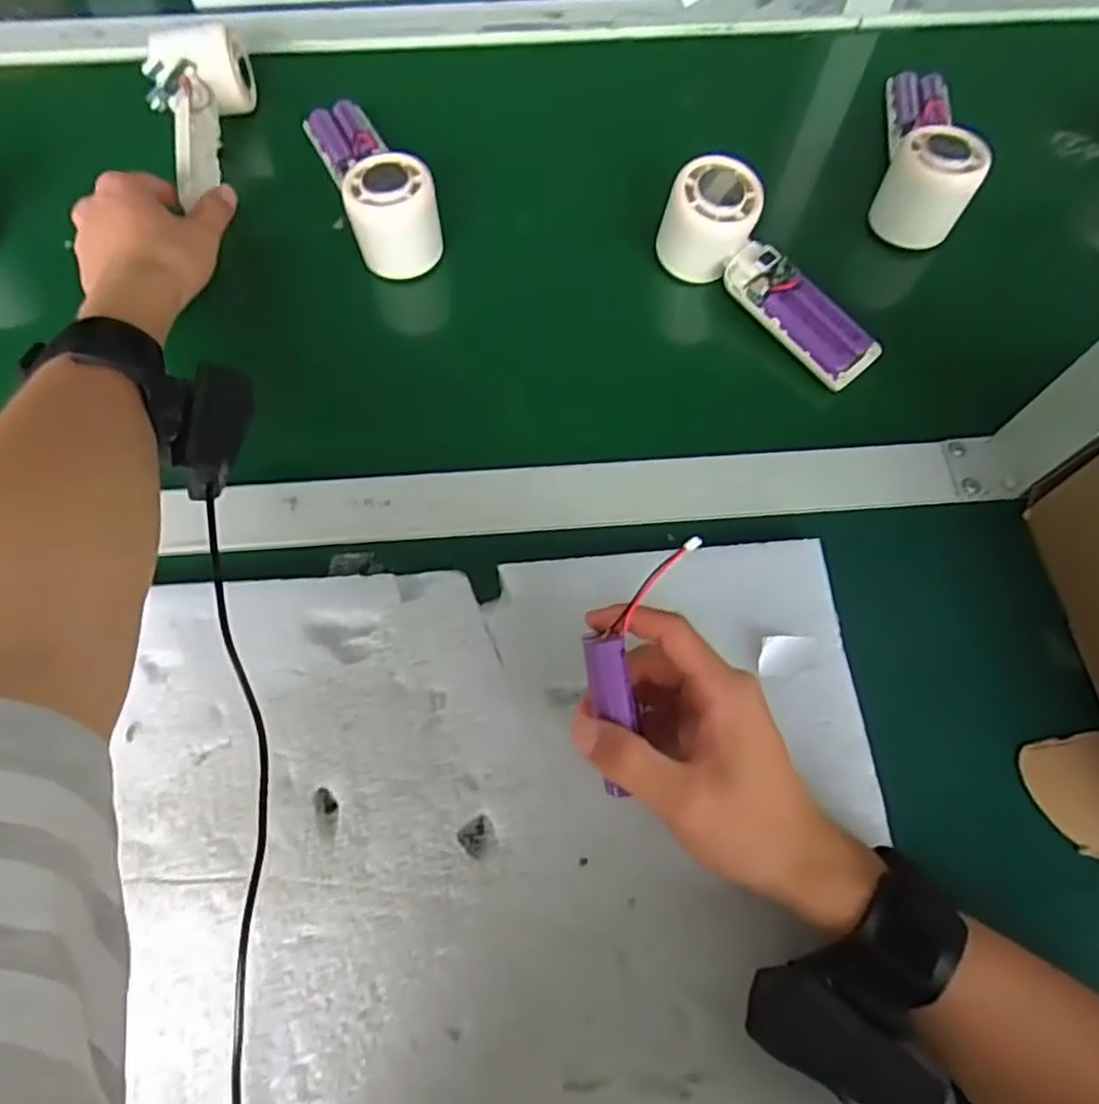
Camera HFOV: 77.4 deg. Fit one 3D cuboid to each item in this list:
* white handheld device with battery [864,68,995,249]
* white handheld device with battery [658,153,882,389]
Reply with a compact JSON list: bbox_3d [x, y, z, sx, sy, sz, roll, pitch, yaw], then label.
[{"bbox_3d":[0.266,-0.293,0.482,0.056,0.053,0.172,10,69,4],"label":"white handheld device with battery"},{"bbox_3d":[0.139,-0.173,0.440,0.046,0.053,0.162,-40,86,-14],"label":"white handheld device with battery"}]

